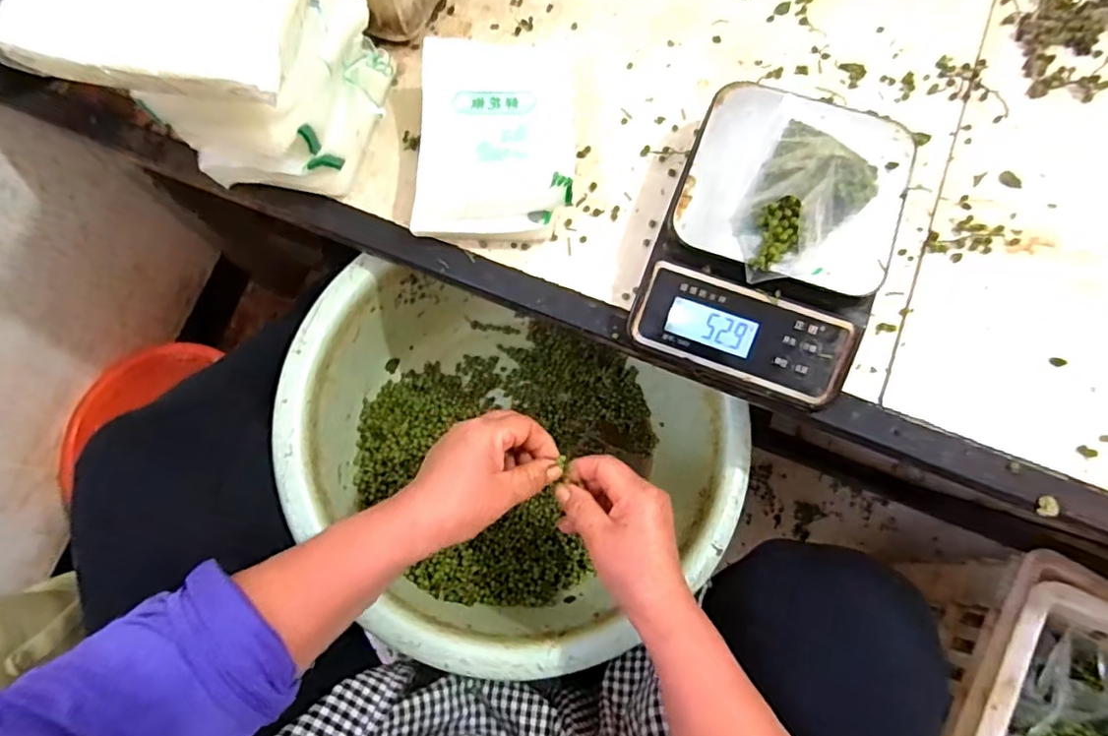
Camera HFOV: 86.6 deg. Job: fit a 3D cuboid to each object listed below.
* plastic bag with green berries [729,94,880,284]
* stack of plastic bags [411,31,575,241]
[{"bbox_3d":[0.169,-0.117,0.389,0.074,0.037,0.126,24,76,8],"label":"plastic bag with green berries"},{"bbox_3d":[-0.043,-0.179,0.458,0.116,0.043,0.156,3,72,2],"label":"stack of plastic bags"}]

